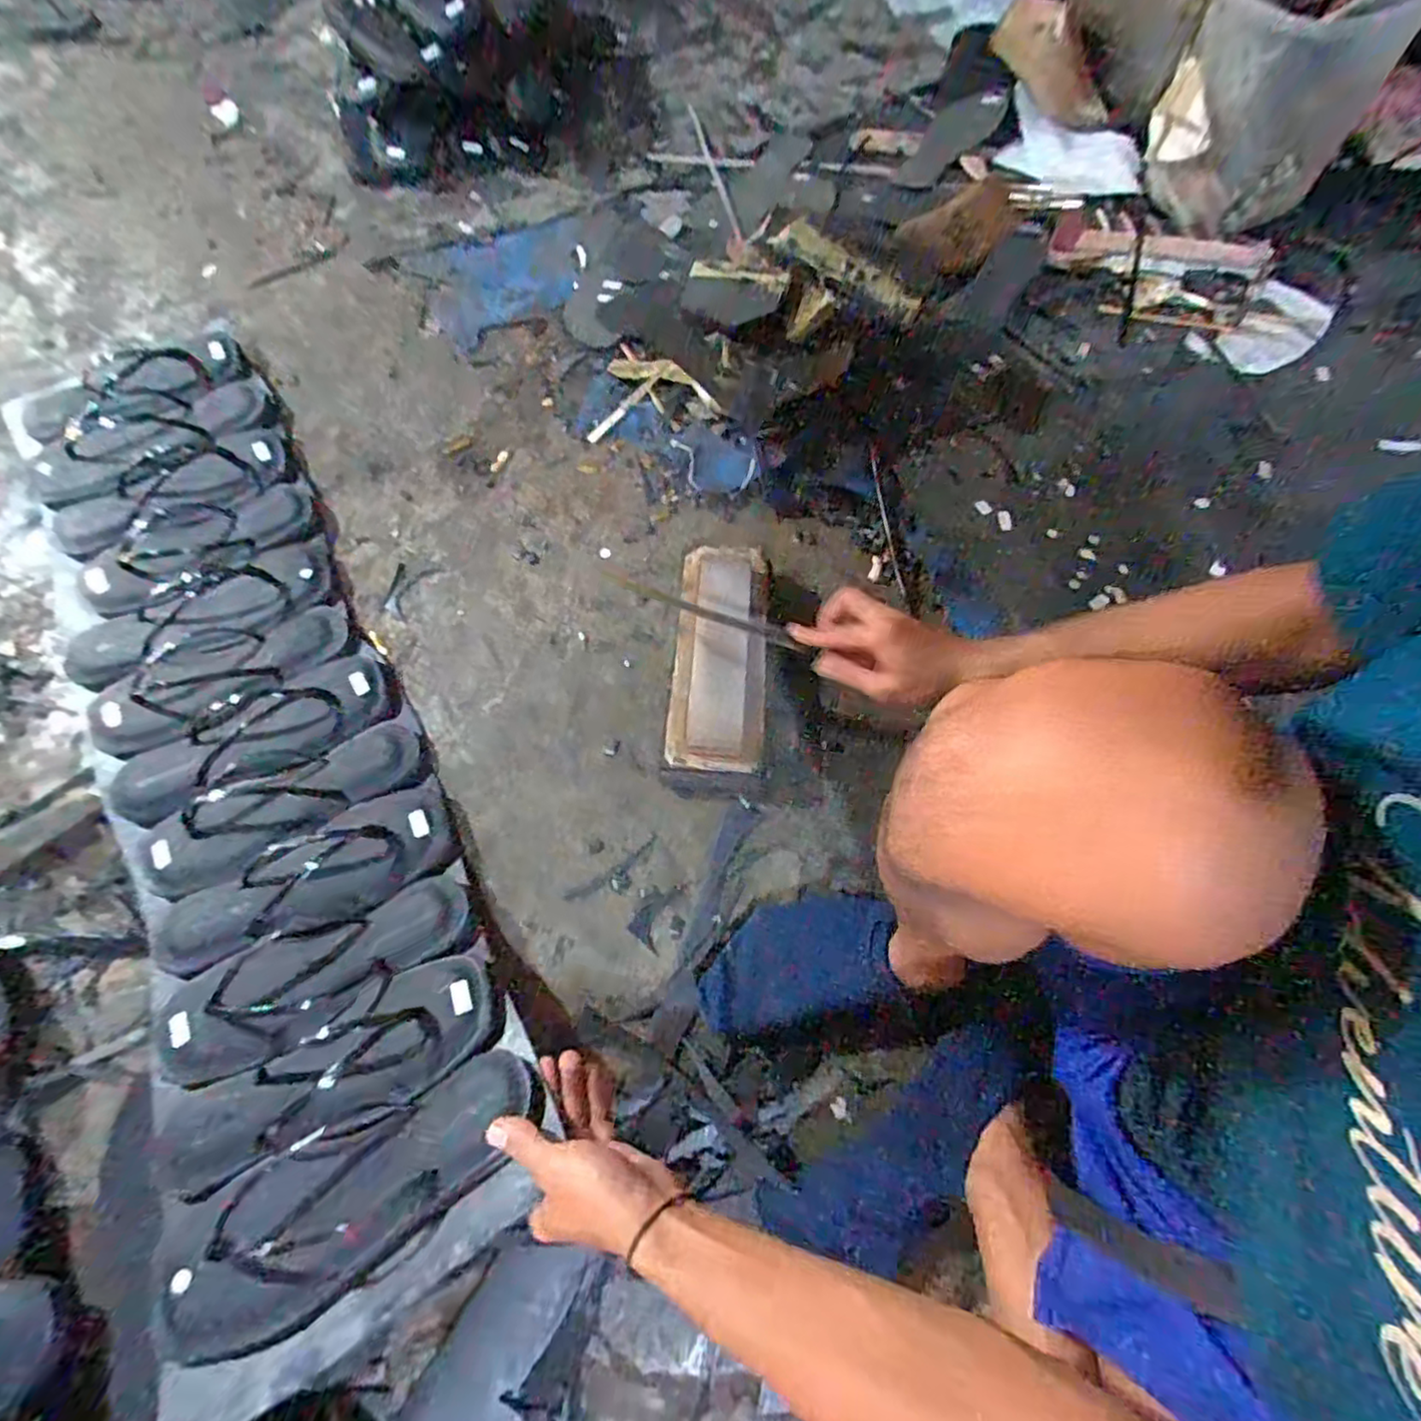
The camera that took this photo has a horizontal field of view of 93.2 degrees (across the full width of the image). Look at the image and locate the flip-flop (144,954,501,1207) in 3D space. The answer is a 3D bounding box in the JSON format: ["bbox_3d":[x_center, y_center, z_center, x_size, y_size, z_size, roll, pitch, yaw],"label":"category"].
[{"bbox_3d":[-0.283,0.277,0.509,0.249,0.049,0.083,-27,70,-13],"label":"flip-flop"}]

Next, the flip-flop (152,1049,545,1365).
[{"bbox_3d":[-0.238,0.328,0.455,0.258,0.023,0.087,-29,59,-15],"label":"flip-flop"}]

